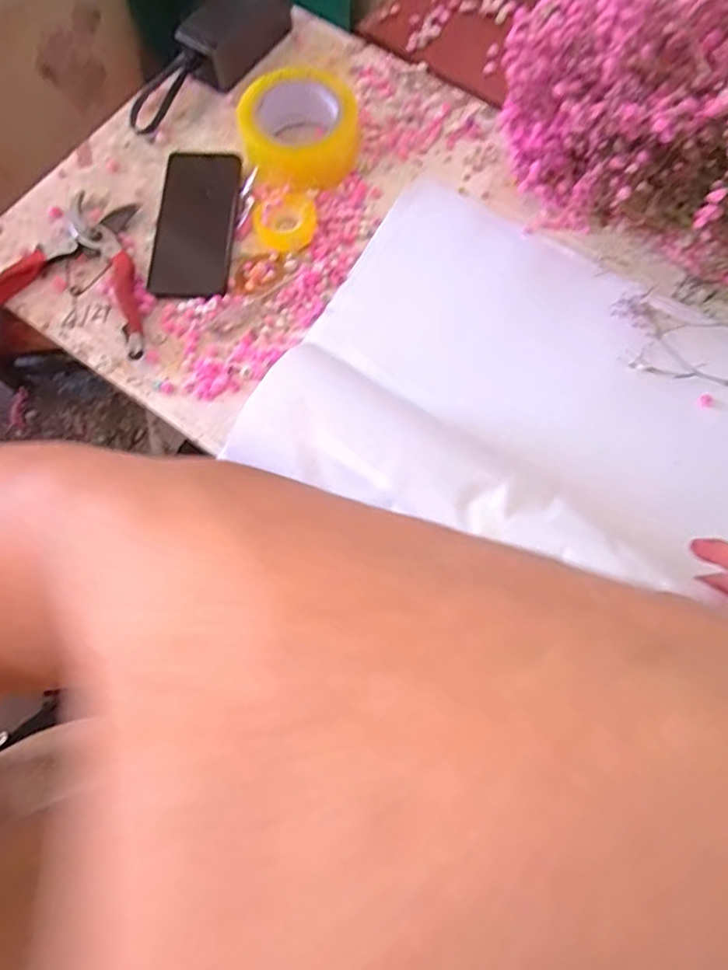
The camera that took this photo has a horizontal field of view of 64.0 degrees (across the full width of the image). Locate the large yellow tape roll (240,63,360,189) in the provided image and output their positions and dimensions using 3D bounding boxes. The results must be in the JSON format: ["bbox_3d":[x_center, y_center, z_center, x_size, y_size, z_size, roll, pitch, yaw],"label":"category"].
[{"bbox_3d":[-0.062,-0.355,0.577,0.116,0.050,0.128,-3,72,-1],"label":"large yellow tape roll"}]

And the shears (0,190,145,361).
[{"bbox_3d":[-0.271,-0.208,0.551,0.160,0.016,0.146,12,73,4],"label":"shears"}]

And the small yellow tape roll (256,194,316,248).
[{"bbox_3d":[-0.073,-0.251,0.557,0.058,0.011,0.056,0,72,0],"label":"small yellow tape roll"}]

